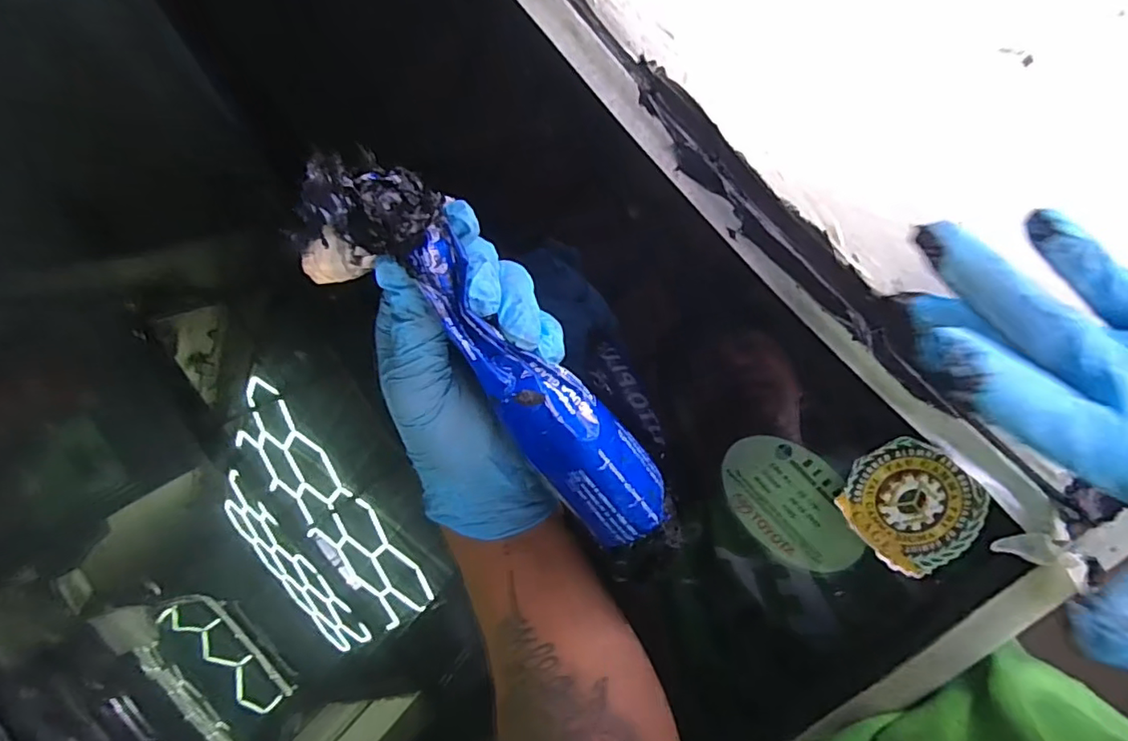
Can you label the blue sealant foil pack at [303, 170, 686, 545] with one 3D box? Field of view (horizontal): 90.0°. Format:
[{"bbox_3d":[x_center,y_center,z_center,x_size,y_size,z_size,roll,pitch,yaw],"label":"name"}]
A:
[{"bbox_3d":[-0.024,0.002,0.232,0.052,0.065,0.208,-43,100,-6],"label":"blue sealant foil pack"}]

